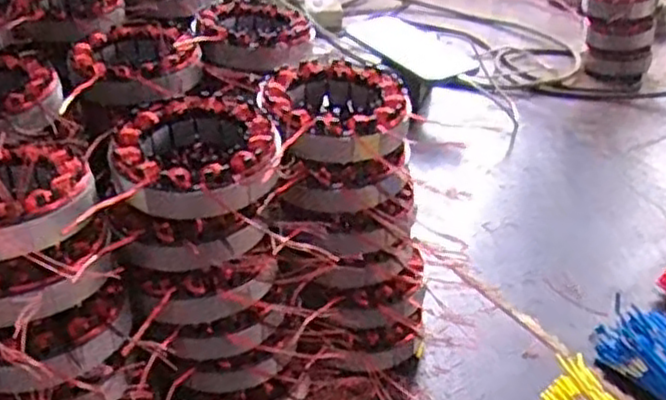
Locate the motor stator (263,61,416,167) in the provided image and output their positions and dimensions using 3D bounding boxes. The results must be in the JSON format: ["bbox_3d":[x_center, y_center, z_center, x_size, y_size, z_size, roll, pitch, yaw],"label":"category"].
[{"bbox_3d":[0.001,-0.054,0.439,0.083,0.030,0.084,-1,31,-7],"label":"motor stator"}]

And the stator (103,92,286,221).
[{"bbox_3d":[-0.071,-0.023,0.398,0.086,0.032,0.085,2,31,-2],"label":"stator"}]

